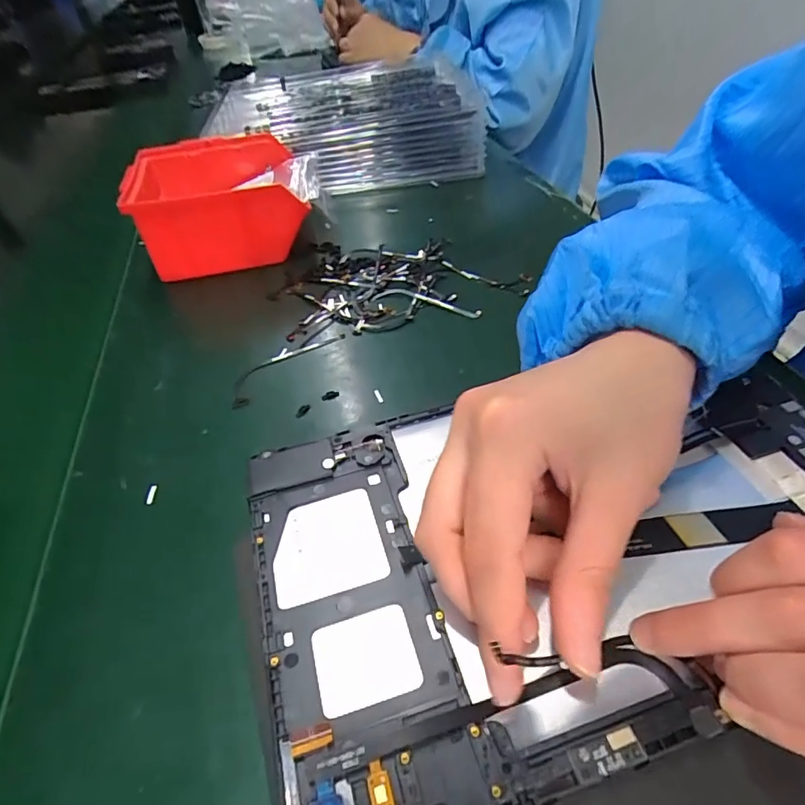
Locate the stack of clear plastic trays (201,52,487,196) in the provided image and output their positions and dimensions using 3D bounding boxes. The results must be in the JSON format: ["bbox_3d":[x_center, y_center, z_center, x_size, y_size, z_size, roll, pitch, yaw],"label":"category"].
[{"bbox_3d":[-0.066,-0.316,0.557,0.265,0.076,0.212,-10,45,-5],"label":"stack of clear plastic trays"}]

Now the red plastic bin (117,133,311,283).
[{"bbox_3d":[-0.153,-0.169,0.428,0.136,0.072,0.125,-13,45,-8],"label":"red plastic bin"}]

